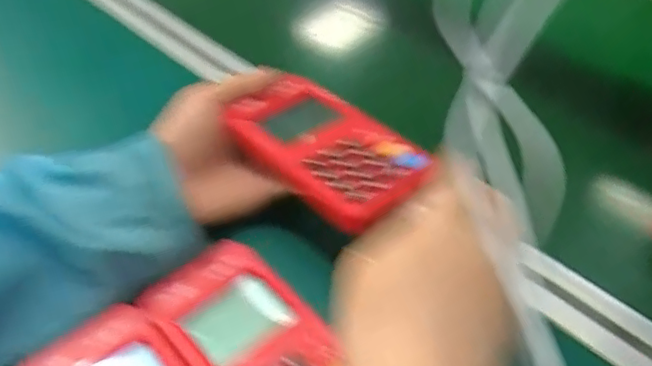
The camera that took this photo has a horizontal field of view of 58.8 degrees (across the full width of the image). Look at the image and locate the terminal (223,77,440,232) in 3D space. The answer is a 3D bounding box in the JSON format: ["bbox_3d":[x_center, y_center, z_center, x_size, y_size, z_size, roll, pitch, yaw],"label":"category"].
[{"bbox_3d":[0.002,-0.025,0.357,0.075,0.019,0.136,-31,51,-27],"label":"terminal"}]

